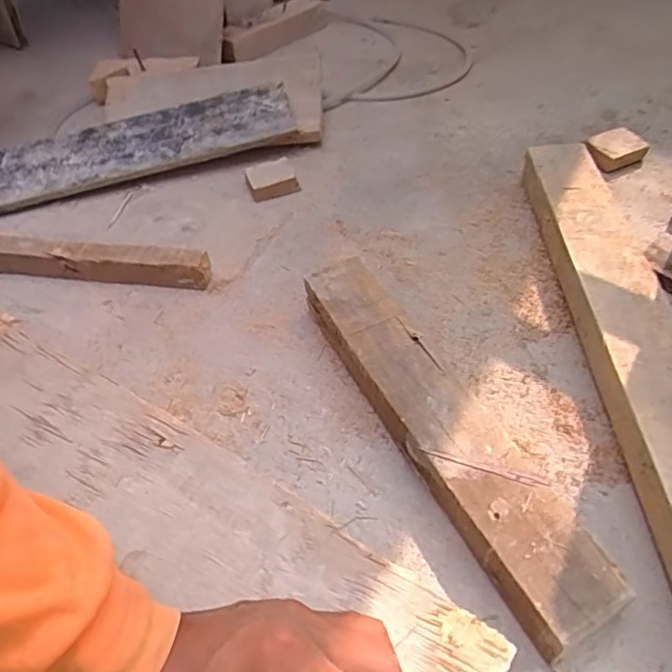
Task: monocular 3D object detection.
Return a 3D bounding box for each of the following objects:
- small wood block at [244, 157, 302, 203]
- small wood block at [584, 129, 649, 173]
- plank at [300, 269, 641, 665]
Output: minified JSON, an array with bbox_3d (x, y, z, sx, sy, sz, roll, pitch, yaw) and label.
[{"bbox_3d":[-0.070,-0.169,0.630,0.049,0.020,0.044,-21,50,-14],"label":"small wood block"},{"bbox_3d":[0.298,-0.200,0.622,0.057,0.021,0.043,-22,50,-15],"label":"small wood block"},{"bbox_3d":[0.066,0.057,0.404,0.062,0.044,0.308,-23,51,-16],"label":"plank"}]

